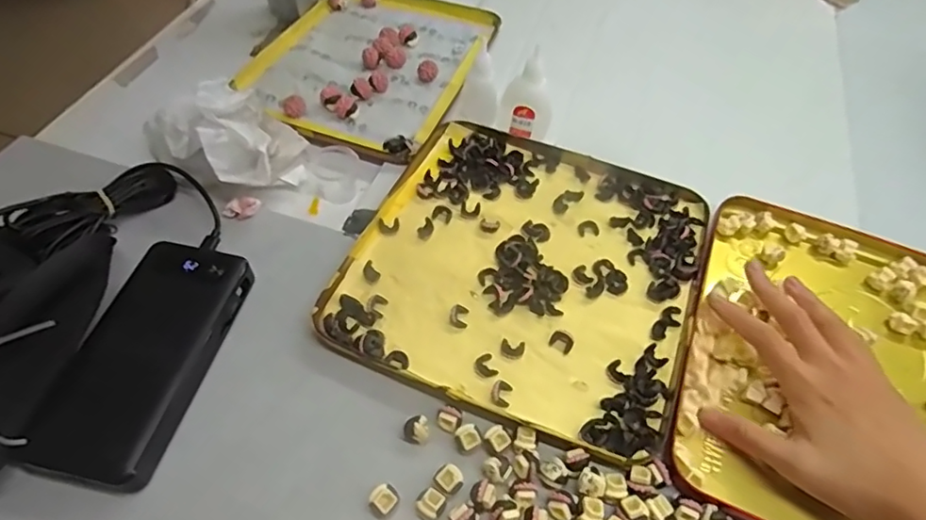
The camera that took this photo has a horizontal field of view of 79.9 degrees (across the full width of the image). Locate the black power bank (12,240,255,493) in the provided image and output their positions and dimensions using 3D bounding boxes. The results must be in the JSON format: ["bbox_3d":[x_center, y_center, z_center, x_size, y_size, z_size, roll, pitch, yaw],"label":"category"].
[{"bbox_3d":[-0.200,0.061,0.355,0.072,0.029,0.159,11,54,6],"label":"black power bank"}]

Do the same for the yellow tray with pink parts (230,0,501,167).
[{"bbox_3d":[-0.092,-0.208,0.559,0.216,0.029,0.263,21,56,13],"label":"yellow tray with pink parts"}]

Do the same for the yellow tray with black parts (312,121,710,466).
[{"bbox_3d":[0.048,0.001,0.417,0.238,0.018,0.245,20,55,12],"label":"yellow tray with black parts"}]

